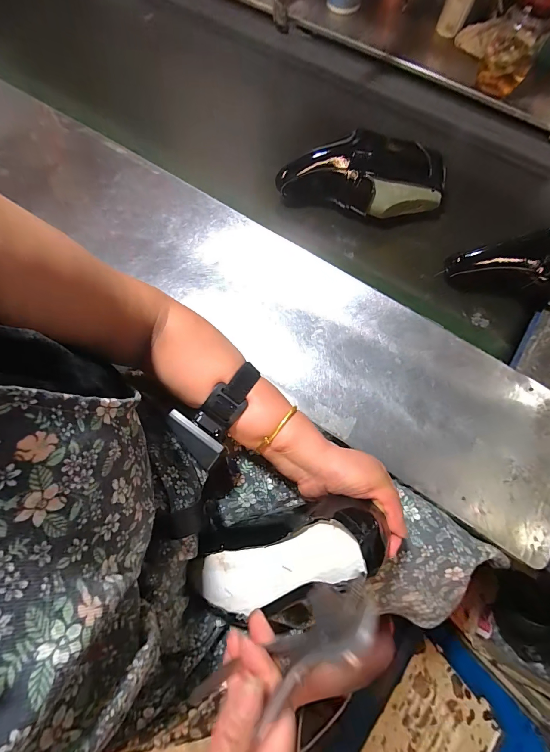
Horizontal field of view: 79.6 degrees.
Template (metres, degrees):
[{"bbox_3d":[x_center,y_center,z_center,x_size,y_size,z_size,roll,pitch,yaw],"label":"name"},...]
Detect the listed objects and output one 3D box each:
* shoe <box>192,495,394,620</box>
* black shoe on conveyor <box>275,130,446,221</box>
[{"bbox_3d":[0.002,0.188,0.335,0.232,0.052,0.066,-34,73,25],"label":"shoe"},{"bbox_3d":[0.150,-0.322,0.542,0.275,0.092,0.098,-7,76,0],"label":"black shoe on conveyor"}]

